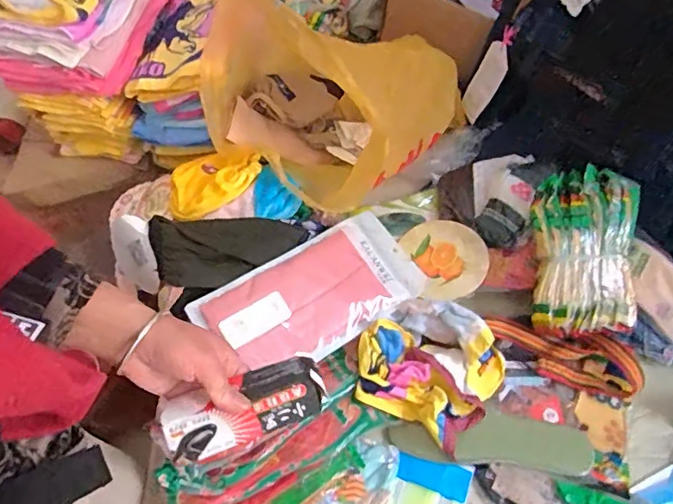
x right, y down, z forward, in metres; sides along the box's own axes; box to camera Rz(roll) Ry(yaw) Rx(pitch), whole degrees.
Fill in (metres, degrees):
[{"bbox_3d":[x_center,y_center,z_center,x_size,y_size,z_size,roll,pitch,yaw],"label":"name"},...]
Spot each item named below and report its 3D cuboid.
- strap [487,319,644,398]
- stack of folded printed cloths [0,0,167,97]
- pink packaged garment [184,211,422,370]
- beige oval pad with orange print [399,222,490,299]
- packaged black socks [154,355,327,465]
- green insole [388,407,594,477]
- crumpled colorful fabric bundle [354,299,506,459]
[{"bbox_3d":[0.301,0.138,0.710,0.190,0.029,0.077,12,56,11],"label":"strap"},{"bbox_3d":[-0.395,-0.401,0.840,0.187,0.124,0.319,8,56,8],"label":"stack of folded printed cloths"},{"bbox_3d":[-0.030,0.055,0.711,0.283,0.031,0.145,-30,75,-20],"label":"pink packaged garment"},{"bbox_3d":[0.162,0.008,0.810,0.135,0.032,0.128,23,59,17],"label":"beige oval pad with orange print"},{"bbox_3d":[-0.079,0.132,0.446,0.138,0.025,0.054,-20,56,-14],"label":"packaged black socks"},{"bbox_3d":[0.188,0.228,0.653,0.235,0.020,0.066,5,55,6],"label":"green insole"},{"bbox_3d":[0.121,0.136,0.684,0.177,0.062,0.178,24,59,18],"label":"crumpled colorful fabric bundle"}]

